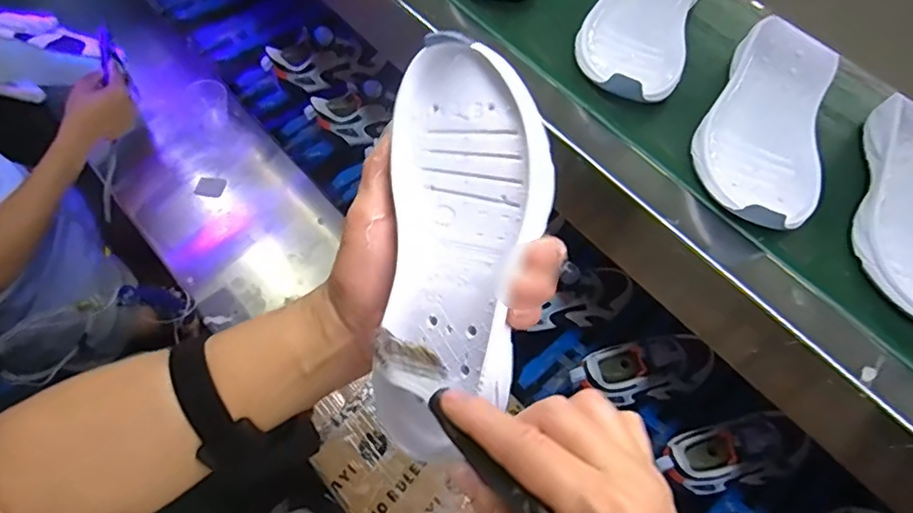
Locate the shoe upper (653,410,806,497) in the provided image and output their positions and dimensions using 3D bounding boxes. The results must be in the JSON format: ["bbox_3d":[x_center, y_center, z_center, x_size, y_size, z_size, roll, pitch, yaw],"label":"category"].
[{"bbox_3d":[0.340,0.237,0.689,0.198,0.088,0.075,-13,63,-11],"label":"shoe upper"}]

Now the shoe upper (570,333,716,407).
[{"bbox_3d":[0.242,0.143,0.735,0.211,0.076,0.070,0,59,-23],"label":"shoe upper"}]

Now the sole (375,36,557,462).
[{"bbox_3d":[-0.002,-0.002,0.301,0.081,0.037,0.216,10,96,2],"label":"sole"}]

